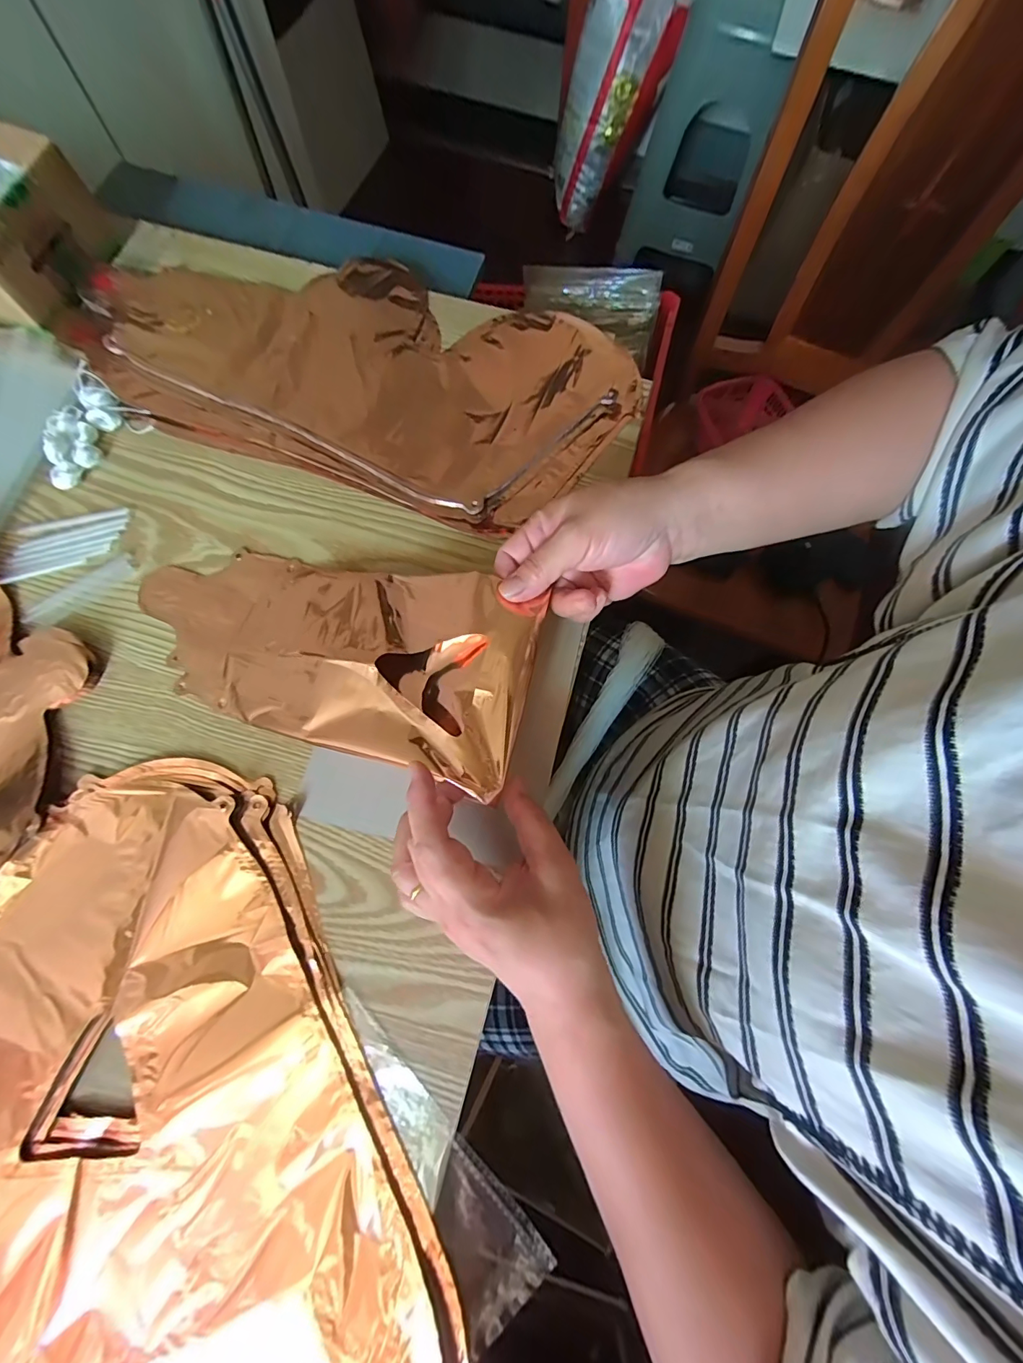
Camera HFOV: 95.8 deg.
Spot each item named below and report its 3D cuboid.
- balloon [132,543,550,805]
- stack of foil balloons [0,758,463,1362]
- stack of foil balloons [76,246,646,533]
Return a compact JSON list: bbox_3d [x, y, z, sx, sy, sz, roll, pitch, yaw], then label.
[{"bbox_3d":[-0.124,-0.026,0.323,0.290,0.045,0.131,15,75,19],"label":"balloon"},{"bbox_3d":[-0.254,0.287,0.247,0.361,0.017,0.410,-24,77,-6],"label":"stack of foil balloons"},{"bbox_3d":[-0.132,-0.272,0.392,0.455,0.020,0.217,20,76,3],"label":"stack of foil balloons"}]

